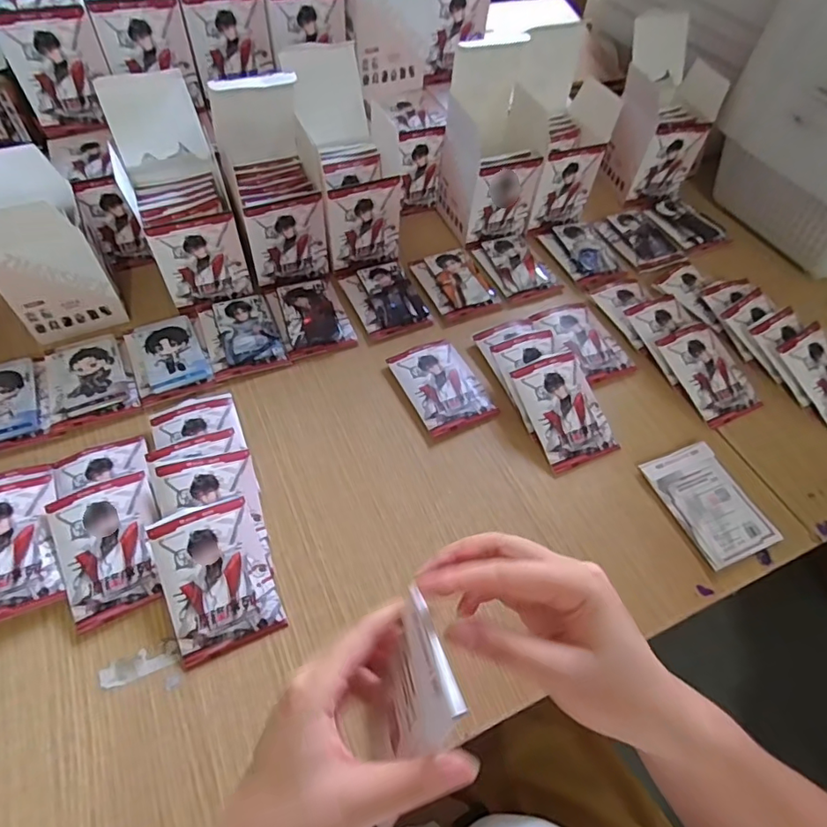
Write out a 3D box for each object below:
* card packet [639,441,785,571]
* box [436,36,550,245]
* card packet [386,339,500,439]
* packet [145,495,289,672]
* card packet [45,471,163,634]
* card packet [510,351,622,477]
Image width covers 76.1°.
[{"bbox_3d":[0.256,0.076,0.457,0.071,0.014,0.101,-17,59,-16],"label":"card packet"},{"bbox_3d":[0.090,-0.301,0.591,0.096,0.168,0.098,-14,58,-14],"label":"box"},{"bbox_3d":[0.027,-0.028,0.515,0.069,0.008,0.102,-21,60,-18],"label":"card packet"},{"bbox_3d":[-0.144,0.120,0.387,0.073,0.008,0.104,-18,77,-16],"label":"packet"},{"bbox_3d":[-0.228,0.100,0.398,0.070,0.010,0.099,-22,73,-17],"label":"card packet"},{"bbox_3d":[0.141,-0.003,0.488,0.070,0.007,0.102,-20,79,-15],"label":"card packet"}]

